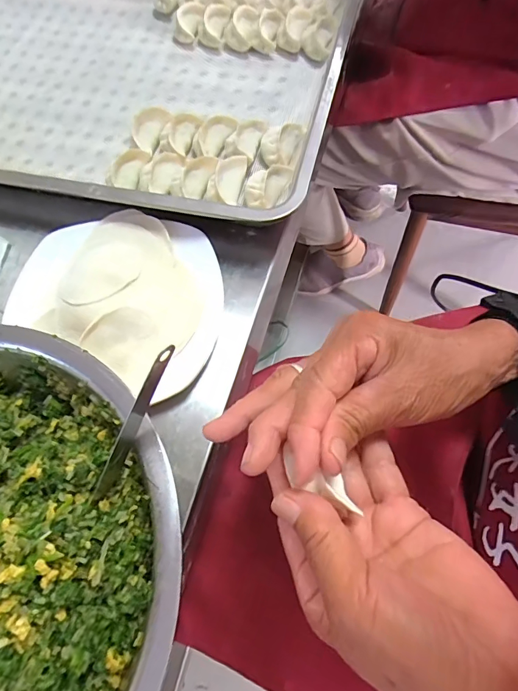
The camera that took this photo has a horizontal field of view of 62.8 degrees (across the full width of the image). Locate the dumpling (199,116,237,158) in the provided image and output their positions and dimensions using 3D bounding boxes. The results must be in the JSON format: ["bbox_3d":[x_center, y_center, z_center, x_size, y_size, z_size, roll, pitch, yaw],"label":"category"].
[{"bbox_3d":[-0.043,-0.201,0.410,0.025,0.018,0.047,22,69,11],"label":"dumpling"}]

